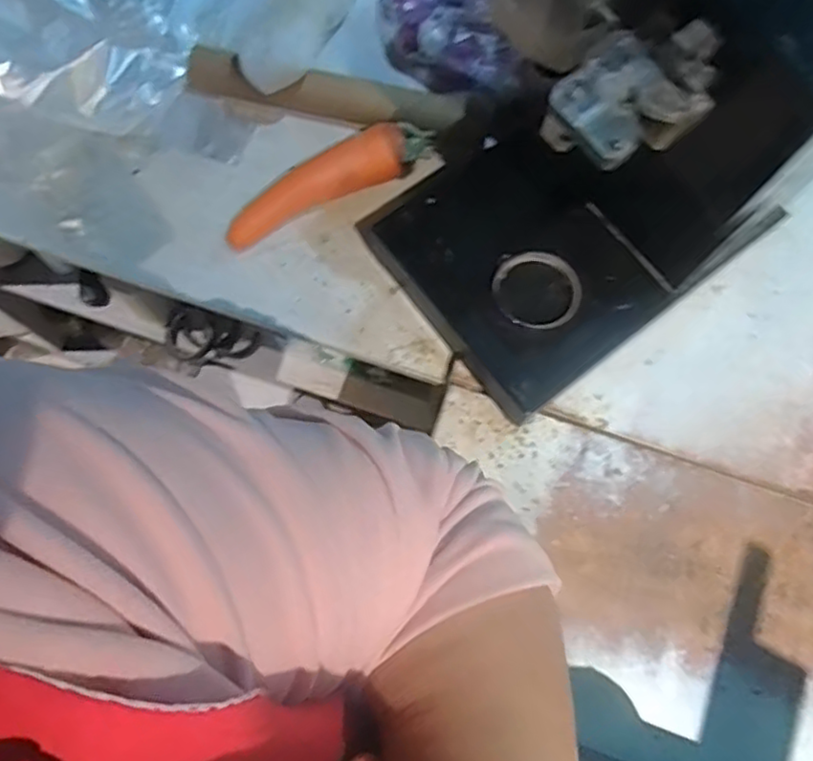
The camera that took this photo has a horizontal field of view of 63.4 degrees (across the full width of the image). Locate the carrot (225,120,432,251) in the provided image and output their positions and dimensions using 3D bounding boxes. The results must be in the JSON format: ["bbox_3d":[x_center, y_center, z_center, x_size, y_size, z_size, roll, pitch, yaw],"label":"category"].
[{"bbox_3d":[-0.082,-0.216,0.705,0.241,0.055,0.044,-24,76,-8],"label":"carrot"}]

